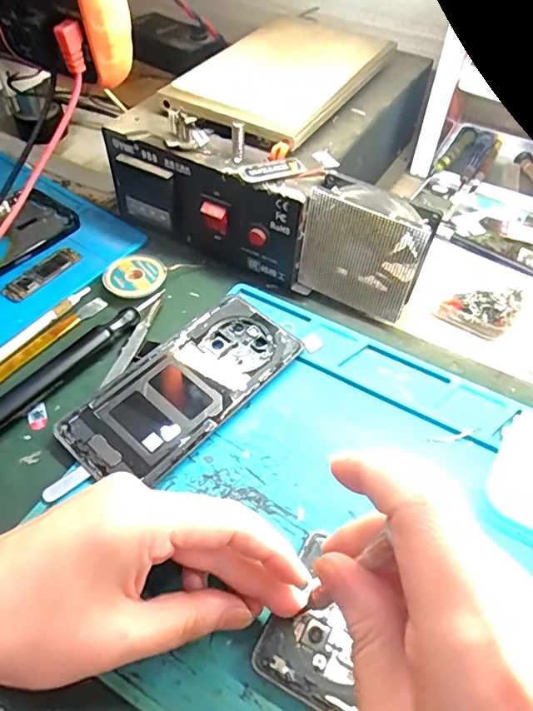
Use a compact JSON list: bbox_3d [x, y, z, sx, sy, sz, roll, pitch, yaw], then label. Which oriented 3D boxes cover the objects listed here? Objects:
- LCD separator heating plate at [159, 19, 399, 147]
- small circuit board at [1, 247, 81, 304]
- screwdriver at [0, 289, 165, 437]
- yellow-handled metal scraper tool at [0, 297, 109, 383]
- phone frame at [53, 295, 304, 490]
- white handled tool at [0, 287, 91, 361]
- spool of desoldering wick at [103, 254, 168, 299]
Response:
[{"bbox_3d":[0.019,-0.221,0.401,0.108,0.025,0.181,27,55,18],"label":"LCD separator heating plate"},{"bbox_3d":[-0.171,-0.064,0.390,0.019,0.004,0.063,33,58,22],"label":"small circuit board"},{"bbox_3d":[-0.124,0.000,0.334,0.013,0.014,0.146,31,57,21],"label":"screwdriver"},{"bbox_3d":[-0.158,-0.003,0.345,0.011,0.006,0.120,32,57,22],"label":"yellow-handled metal scraper tool"},{"bbox_3d":[-0.050,0.019,0.324,0.069,0.009,0.151,36,59,24],"label":"phone frame"},{"bbox_3d":[-0.174,-0.003,0.339,0.008,0.007,0.144,30,56,20],"label":"white handled tool"},{"bbox_3d":[-0.098,-0.058,0.383,0.045,0.011,0.041,1,51,-1],"label":"spool of desoldering wick"}]

